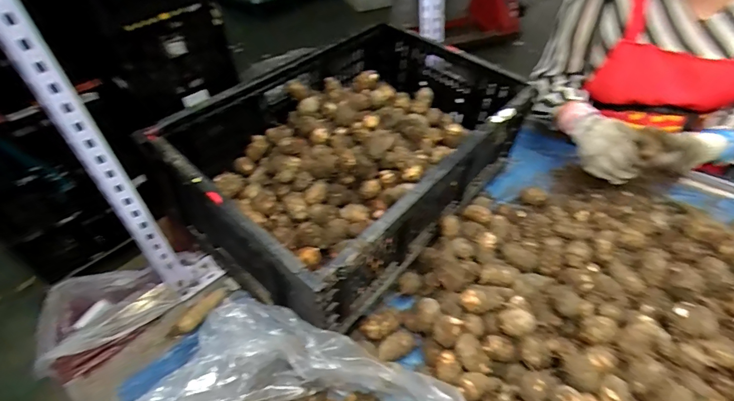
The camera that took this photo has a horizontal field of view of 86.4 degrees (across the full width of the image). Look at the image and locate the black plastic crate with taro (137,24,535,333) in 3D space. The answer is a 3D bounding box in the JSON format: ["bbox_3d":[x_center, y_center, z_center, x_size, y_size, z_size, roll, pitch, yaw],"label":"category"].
[{"bbox_3d":[-0.022,-0.103,0.776,0.460,0.228,0.618,30,53,31],"label":"black plastic crate with taro"}]

